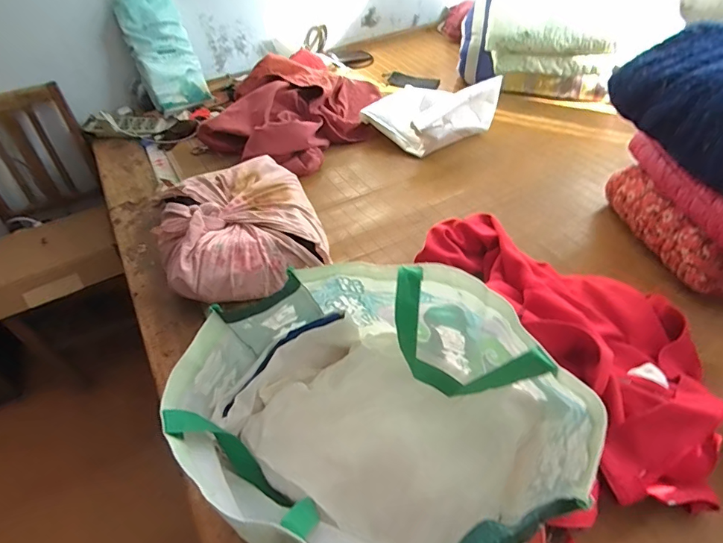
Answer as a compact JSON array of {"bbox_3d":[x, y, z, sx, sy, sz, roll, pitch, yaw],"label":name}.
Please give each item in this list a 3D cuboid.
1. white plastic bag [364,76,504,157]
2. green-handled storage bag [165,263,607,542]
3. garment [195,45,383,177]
[{"bbox_3d":[0.193,-0.450,1.233,0.296,0.137,0.241,29,55,27],"label":"white plastic bag"},{"bbox_3d":[0.009,0.144,0.458,0.376,0.188,0.306,20,51,22],"label":"green-handled storage bag"},{"bbox_3d":[-0.177,-0.472,1.258,0.348,0.179,0.492,26,54,26],"label":"garment"}]

